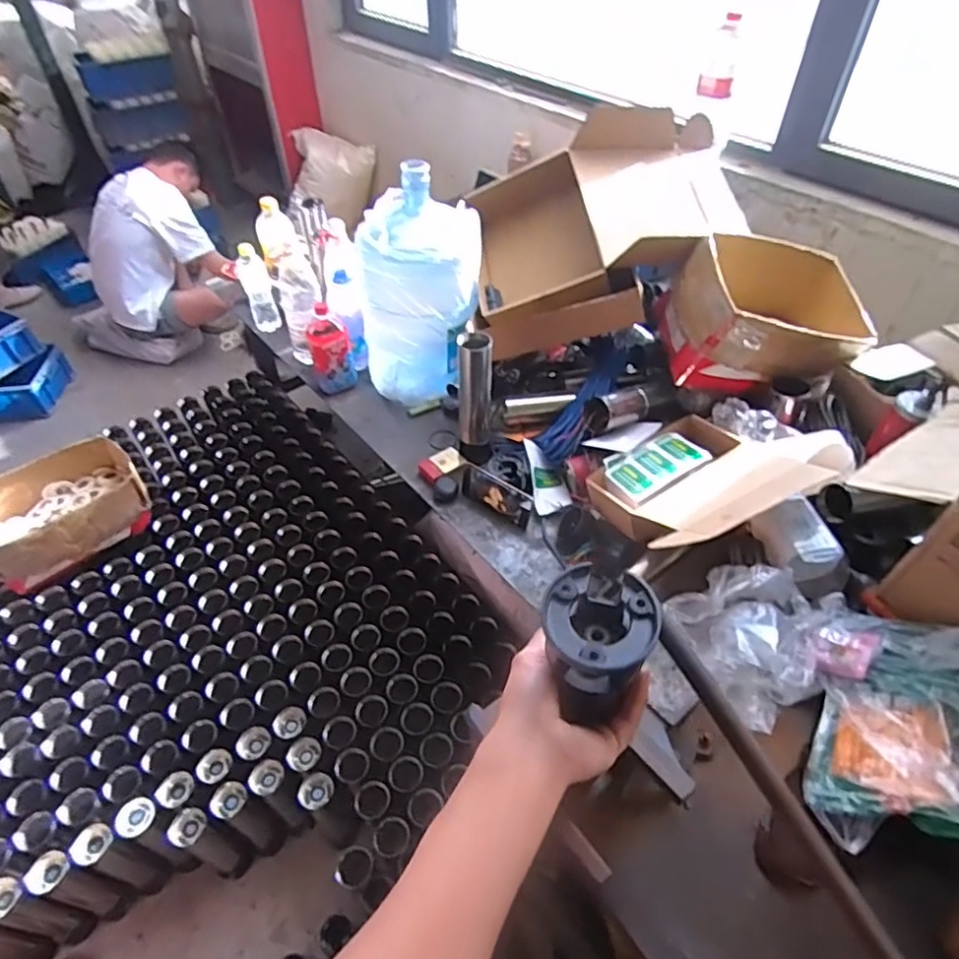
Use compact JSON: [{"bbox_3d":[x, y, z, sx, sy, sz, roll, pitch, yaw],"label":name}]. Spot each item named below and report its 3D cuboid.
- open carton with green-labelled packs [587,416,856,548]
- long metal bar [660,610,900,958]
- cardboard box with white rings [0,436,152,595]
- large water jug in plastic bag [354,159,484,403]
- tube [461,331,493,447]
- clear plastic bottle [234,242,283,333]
[{"bbox_3d":[0.390,-0.017,1.045,0.356,0.157,0.295,-18,50,-15],"label":"open carton with green-labelled packs"},{"bbox_3d":[0.227,0.258,0.374,0.012,0.017,0.389,-25,72,-21],"label":"long metal bar"},{"bbox_3d":[-1.049,0.065,1.532,0.371,0.165,0.273,-35,56,-27],"label":"cardboard box with white rings"},{"bbox_3d":[-0.133,-0.426,1.370,0.274,0.425,0.242,-3,48,-2],"label":"large water jug in plastic bag"},{"bbox_3d":[-0.008,-0.176,1.232,0.065,0.240,0.053,1,48,1],"label":"tube"},{"bbox_3d":[-0.579,-0.488,1.612,0.075,0.232,0.081,-18,50,-15],"label":"clear plastic bottle"}]

